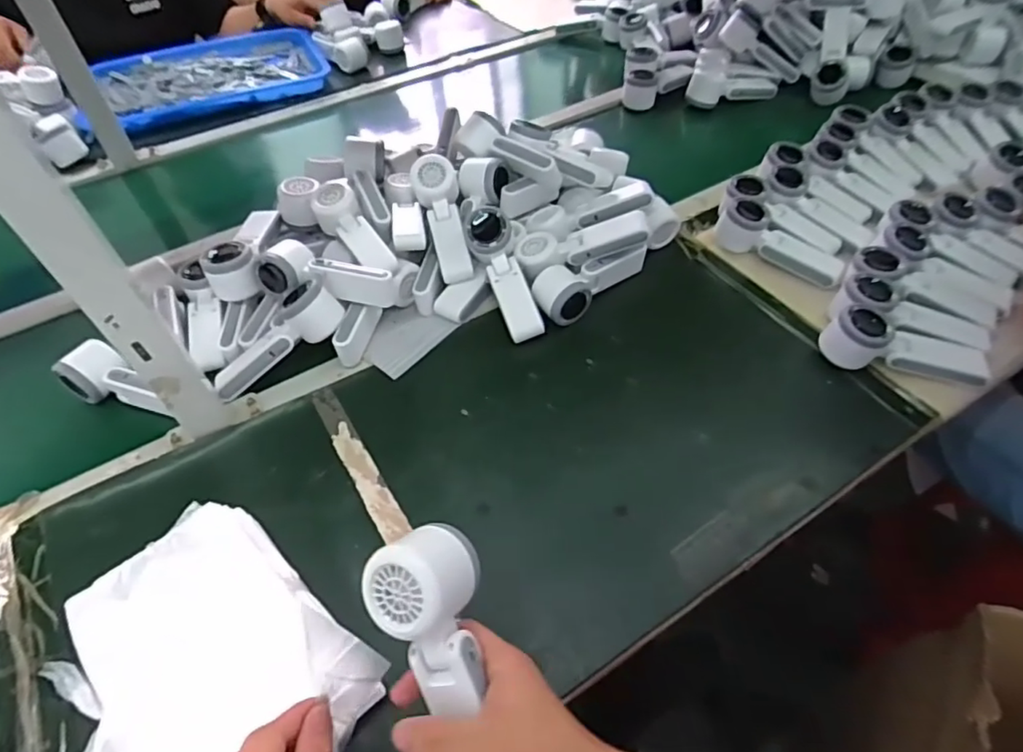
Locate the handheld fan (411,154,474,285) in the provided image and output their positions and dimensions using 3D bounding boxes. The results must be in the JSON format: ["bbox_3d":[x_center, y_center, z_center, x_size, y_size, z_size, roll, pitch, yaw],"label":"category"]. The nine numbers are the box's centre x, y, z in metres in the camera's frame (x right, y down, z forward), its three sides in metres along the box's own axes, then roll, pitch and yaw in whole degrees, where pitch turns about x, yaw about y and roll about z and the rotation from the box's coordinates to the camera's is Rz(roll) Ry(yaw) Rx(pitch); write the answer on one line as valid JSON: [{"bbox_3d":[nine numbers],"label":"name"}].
[{"bbox_3d":[-0.085,-0.197,0.730,0.056,0.040,0.169,-13,83,-9],"label":"handheld fan"}]

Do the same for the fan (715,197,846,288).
[{"bbox_3d":[0.350,-0.170,0.748,0.167,0.063,0.058,37,61,26],"label":"fan"}]

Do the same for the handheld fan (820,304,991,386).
[{"bbox_3d":[0.425,-0.029,0.630,0.151,0.065,0.063,15,54,12],"label":"handheld fan"}]

